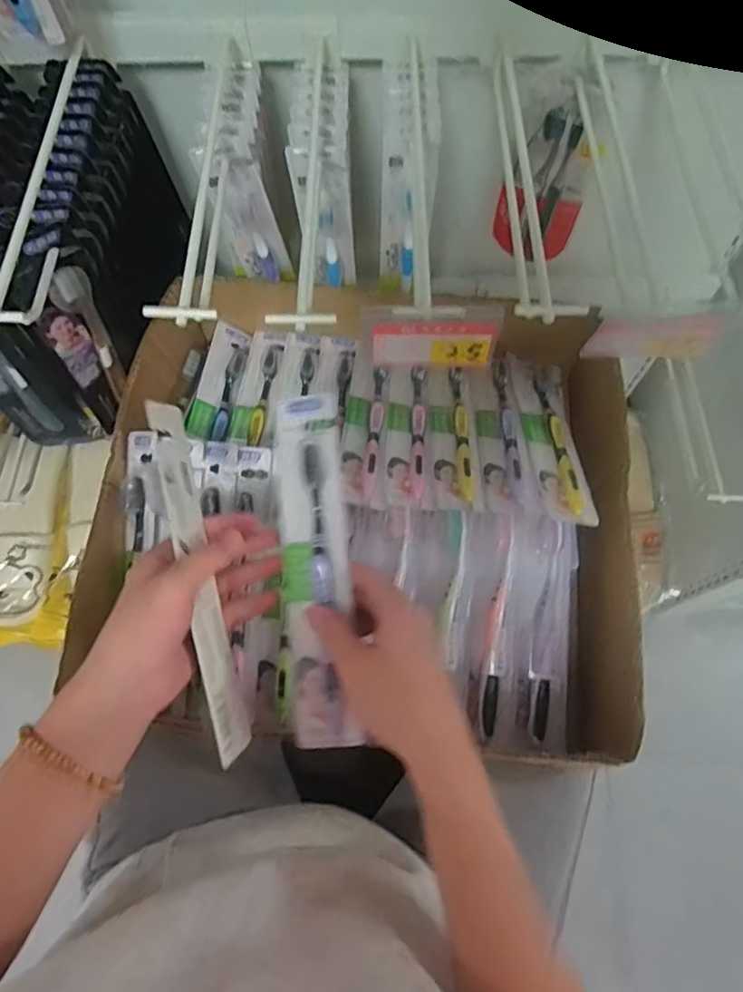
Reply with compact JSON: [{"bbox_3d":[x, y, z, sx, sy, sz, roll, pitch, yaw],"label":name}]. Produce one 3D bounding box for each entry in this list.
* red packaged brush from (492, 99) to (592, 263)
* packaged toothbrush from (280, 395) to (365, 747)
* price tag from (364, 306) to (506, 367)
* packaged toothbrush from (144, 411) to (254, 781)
[{"bbox_3d":[0.163,-0.291,0.579,0.076,0.158,0.020,13,70,6],"label":"red packaged brush"},{"bbox_3d":[-0.036,0.044,0.408,0.045,0.017,0.228,-2,81,0],"label":"packaged toothbrush"},{"bbox_3d":[0.035,-0.091,0.354,0.074,0.042,0.007,2,60,0],"label":"price tag"},{"bbox_3d":[-0.112,0.053,0.401,0.017,0.043,0.228,-13,87,-4],"label":"packaged toothbrush"}]

